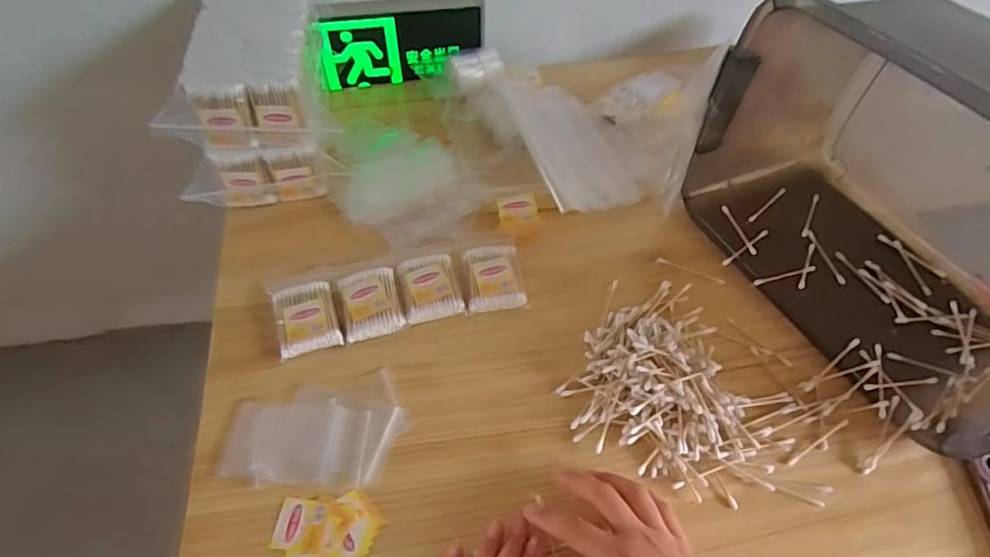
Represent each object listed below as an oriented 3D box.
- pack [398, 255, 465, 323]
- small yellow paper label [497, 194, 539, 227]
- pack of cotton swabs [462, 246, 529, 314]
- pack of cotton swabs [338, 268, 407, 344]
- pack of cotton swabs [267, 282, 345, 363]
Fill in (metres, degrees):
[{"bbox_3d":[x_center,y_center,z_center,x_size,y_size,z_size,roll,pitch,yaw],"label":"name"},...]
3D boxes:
[{"bbox_3d":[-0.065,0.007,0.572,0.055,0.010,0.075,-12,55,-6],"label":"pack"},{"bbox_3d":[0.026,-0.074,0.624,0.042,0.009,0.037,-7,55,-3],"label":"small yellow paper label"},{"bbox_3d":[-0.002,-0.004,0.581,0.059,0.013,0.077,-8,55,-3],"label":"pack of cotton swabs"},{"bbox_3d":[-0.123,0.023,0.566,0.057,0.010,0.075,-13,55,-7],"label":"pack of cotton swabs"},{"bbox_3d":[-0.189,0.035,0.563,0.059,0.015,0.086,-17,56,-10],"label":"pack of cotton swabs"}]

